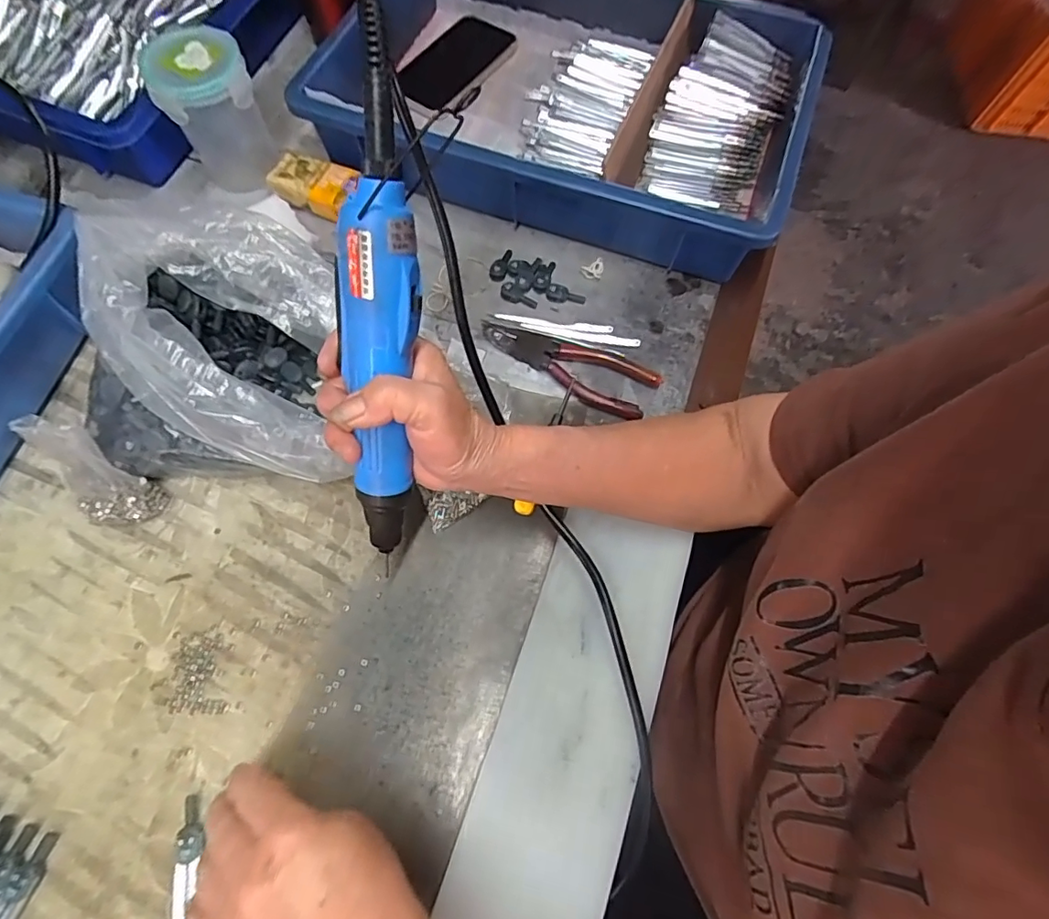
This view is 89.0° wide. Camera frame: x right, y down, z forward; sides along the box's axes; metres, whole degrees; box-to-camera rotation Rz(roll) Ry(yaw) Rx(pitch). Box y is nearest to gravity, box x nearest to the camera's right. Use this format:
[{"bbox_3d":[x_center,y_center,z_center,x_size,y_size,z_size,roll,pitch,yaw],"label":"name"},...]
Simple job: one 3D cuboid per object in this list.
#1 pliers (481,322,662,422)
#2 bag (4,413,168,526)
[{"bbox_3d":[0.035,-0.080,0.449,0.151,0.010,0.050,23,69,7],"label":"pliers"},{"bbox_3d":[-0.301,0.012,0.367,0.066,0.082,0.050,17,69,6],"label":"bag"}]

